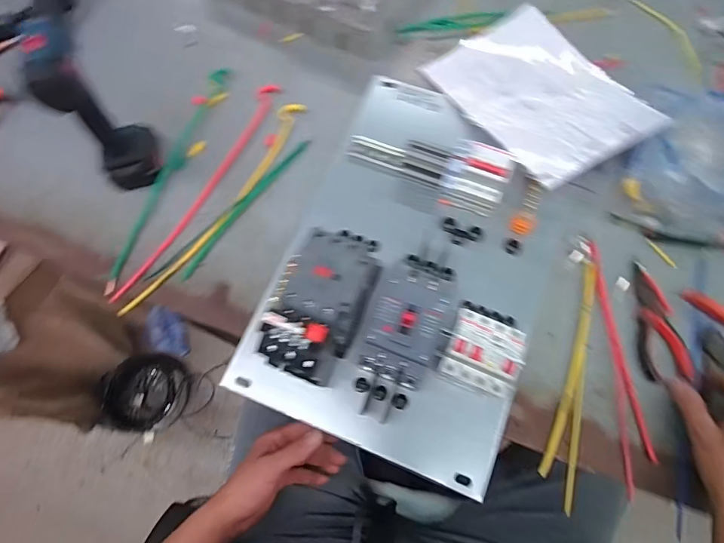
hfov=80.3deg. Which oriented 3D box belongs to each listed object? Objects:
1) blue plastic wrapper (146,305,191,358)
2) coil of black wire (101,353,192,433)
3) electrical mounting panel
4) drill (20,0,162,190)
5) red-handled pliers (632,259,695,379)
[{"bbox_3d":[-0.301,0.093,0.665,0.052,0.087,0.014,-7,29,-15],"label":"blue plastic wrapper"},{"bbox_3d":[-0.550,0.313,1.107,0.207,0.069,0.186,-6,71,1],"label":"coil of black wire"},{"bbox_3d":[0.071,-0.036,0.508,0.316,0.133,0.474,20,73,9],"label":"electrical mounting panel"},{"bbox_3d":[-0.337,-0.212,0.546,0.069,0.216,0.135,-19,71,-4],"label":"drill"},{"bbox_3d":[0.365,0.059,0.530,0.055,0.016,0.147,-1,71,2],"label":"red-handled pliers"}]

